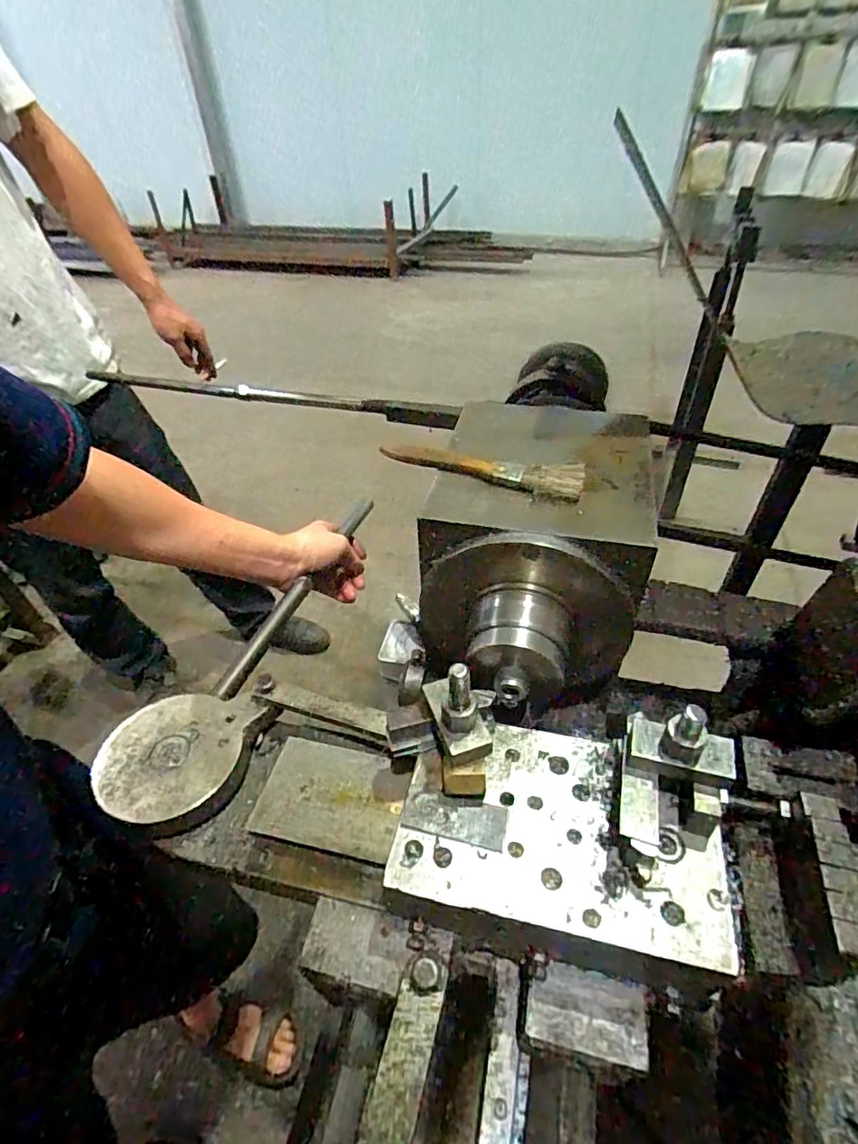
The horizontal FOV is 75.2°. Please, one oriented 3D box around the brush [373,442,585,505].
[{"bbox_3d":[0.037,-0.078,0.402,0.146,0.014,0.024,17,45,20],"label":"brush"}]

